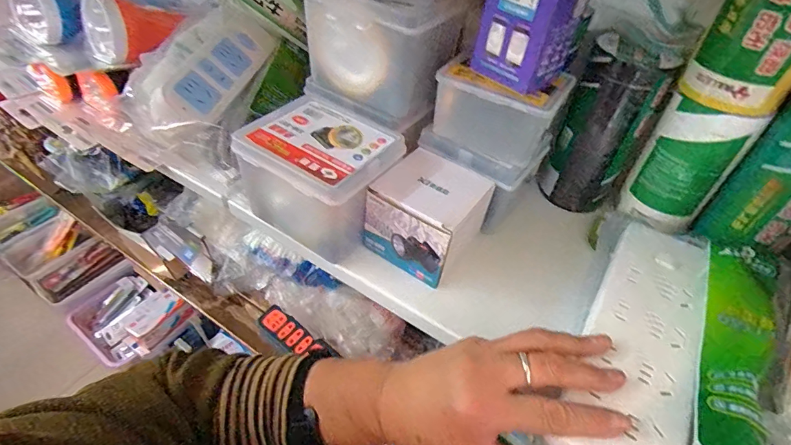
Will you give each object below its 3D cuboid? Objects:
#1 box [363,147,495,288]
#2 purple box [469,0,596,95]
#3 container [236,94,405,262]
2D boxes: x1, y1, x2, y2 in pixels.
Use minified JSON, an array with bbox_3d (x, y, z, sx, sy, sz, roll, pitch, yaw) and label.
[{"bbox_3d":[0.031,-0.007,0.366,0.084,0.071,0.085,27,51,21],"label":"box"},{"bbox_3d":[0.107,-0.161,0.312,0.062,0.098,0.057,-30,55,-27],"label":"purple box"},{"bbox_3d":[-0.066,-0.041,0.374,0.118,0.086,0.105,29,52,23],"label":"container"}]

